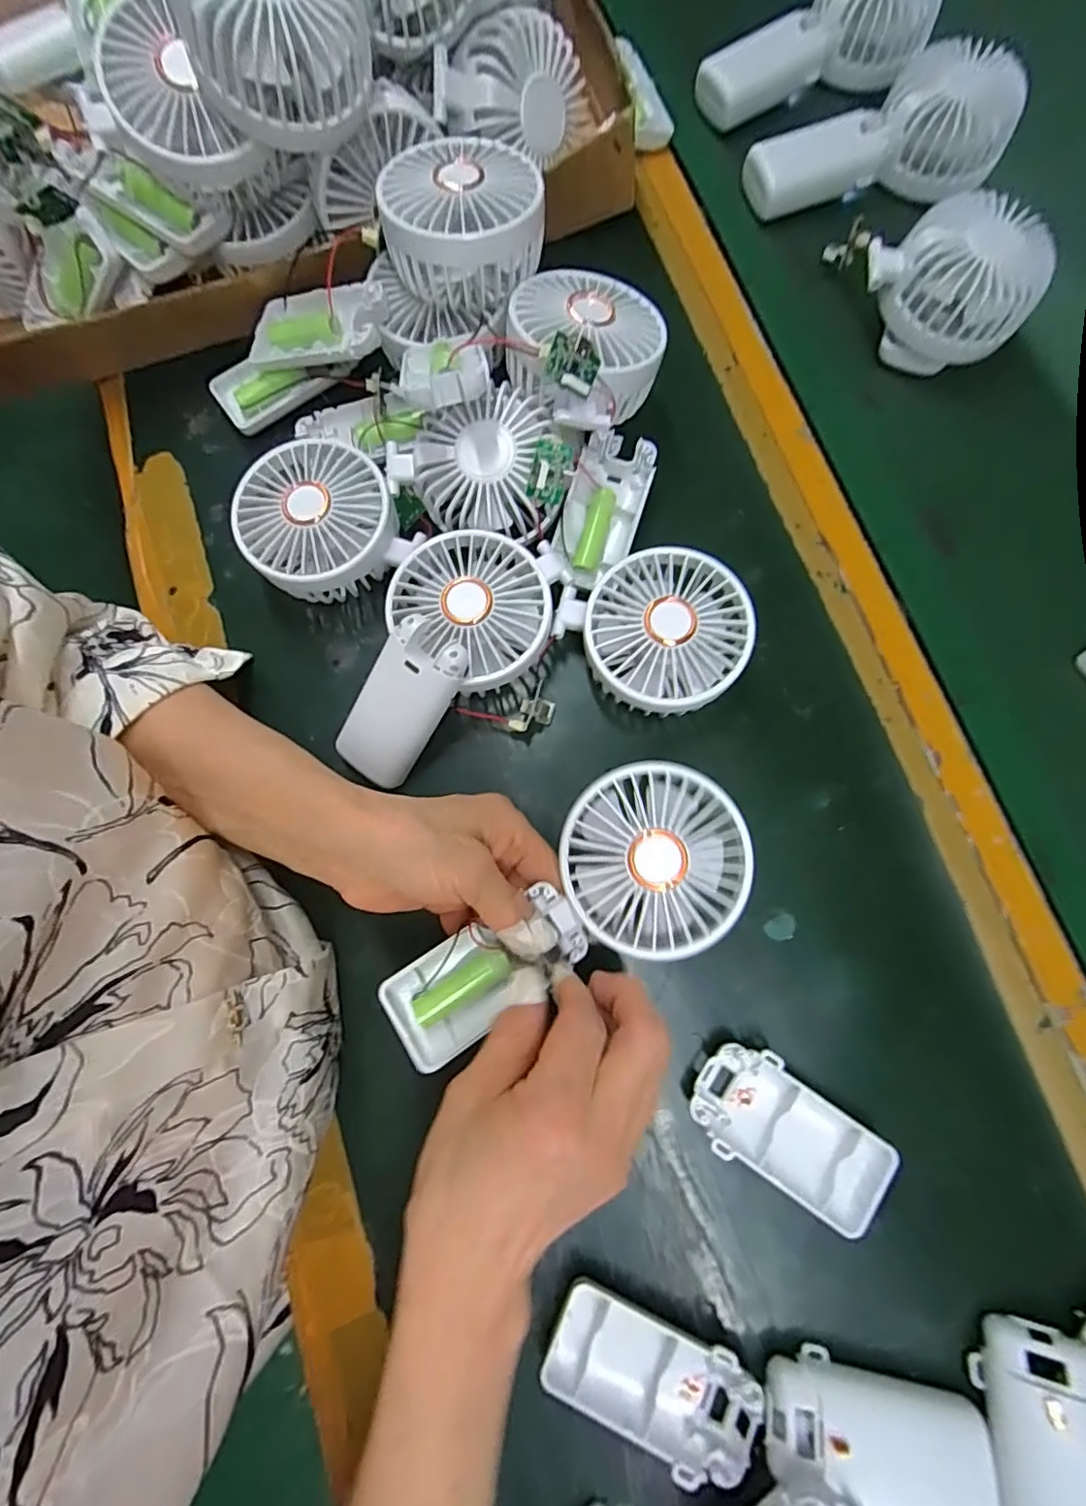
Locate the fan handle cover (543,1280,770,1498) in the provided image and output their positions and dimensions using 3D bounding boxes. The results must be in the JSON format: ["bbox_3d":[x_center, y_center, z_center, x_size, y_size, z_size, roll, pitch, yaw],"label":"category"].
[{"bbox_3d":[0.050,0.287,0.263,0.097,0.016,0.050,21,80,5],"label":"fan handle cover"}]

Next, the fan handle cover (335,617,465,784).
[{"bbox_3d":[-0.075,-0.024,0.303,0.041,0.016,0.092,41,117,8],"label":"fan handle cover"}]

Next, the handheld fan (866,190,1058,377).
[{"bbox_3d":[0.251,-0.287,0.353,0.093,0.069,0.070,37,82,8],"label":"handheld fan"}]

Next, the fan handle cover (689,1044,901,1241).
[{"bbox_3d":[0.120,0.185,0.281,0.095,0.017,0.050,30,81,7],"label":"fan handle cover"}]

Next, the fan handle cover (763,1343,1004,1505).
[{"bbox_3d":[0.145,0.299,0.249,0.091,0.028,0.037,13,79,4],"label":"fan handle cover"}]

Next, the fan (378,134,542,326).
[{"bbox_3d":[-0.042,-0.288,0.305,0.081,0.039,0.078,-3,78,-1],"label":"fan"}]

